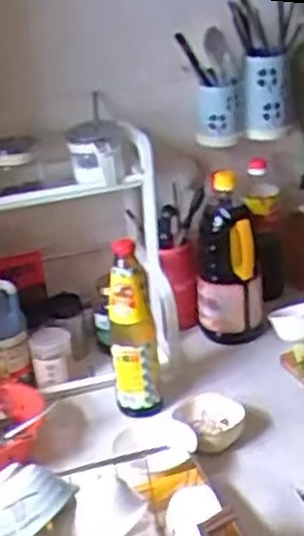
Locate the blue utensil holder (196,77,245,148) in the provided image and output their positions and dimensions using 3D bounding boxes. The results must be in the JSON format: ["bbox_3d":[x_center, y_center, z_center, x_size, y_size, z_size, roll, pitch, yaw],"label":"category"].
[{"bbox_3d":[0.117,-0.261,1.315,0.079,0.100,0.077,-2,24,8],"label":"blue utensil holder"}]

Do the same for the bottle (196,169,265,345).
[{"bbox_3d":[0.132,-0.027,1.339,0.110,0.302,0.110,-2,24,8],"label":"bottle"}]

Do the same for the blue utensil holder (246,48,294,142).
[{"bbox_3d":[0.201,-0.297,1.335,0.074,0.152,0.063,0,25,12],"label":"blue utensil holder"}]

